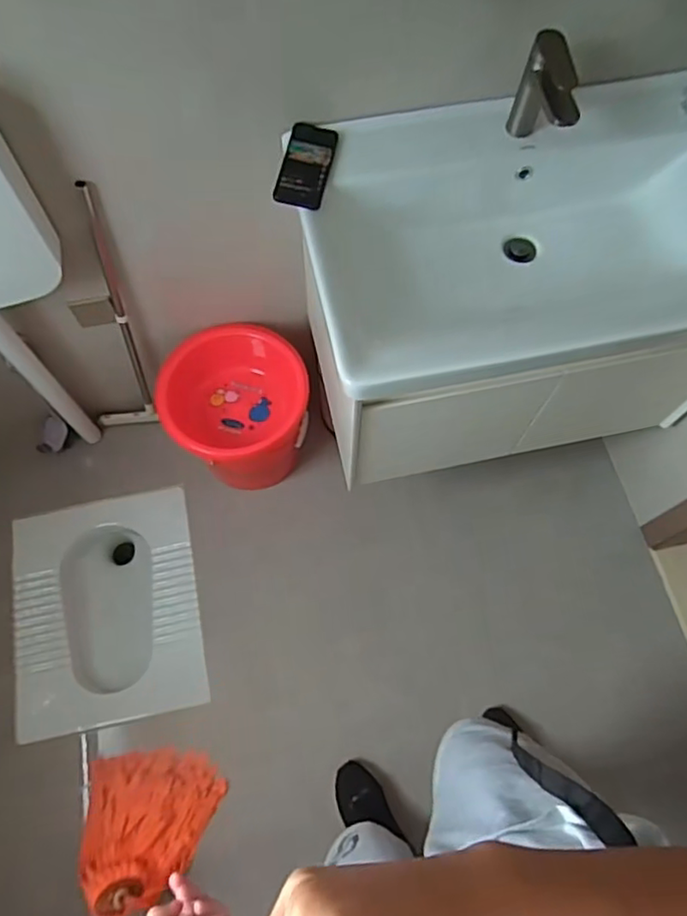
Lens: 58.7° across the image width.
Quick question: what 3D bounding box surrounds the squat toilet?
[{"bbox_3d":[-0.599,0.397,1.602,0.449,0.169,0.558,-10,70,-7],"label":"squat toilet"}]

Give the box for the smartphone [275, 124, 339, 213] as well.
[{"bbox_3d":[-0.059,-0.472,0.984,0.076,0.015,0.158,13,73,-3],"label":"smartphone"}]

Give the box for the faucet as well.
[{"bbox_3d":[0.308,-0.545,0.940,0.047,0.157,0.148,-7,70,-6],"label":"faucet"}]

